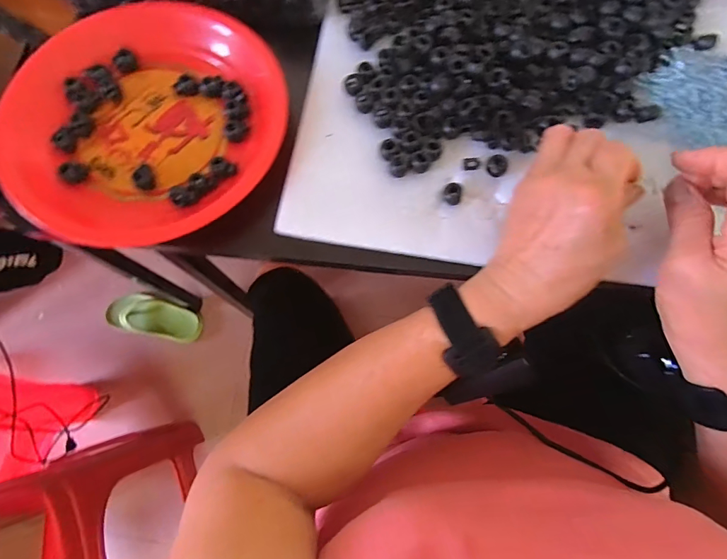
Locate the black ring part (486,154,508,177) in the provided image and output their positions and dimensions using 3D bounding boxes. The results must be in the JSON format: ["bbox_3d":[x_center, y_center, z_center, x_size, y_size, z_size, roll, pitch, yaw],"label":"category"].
[{"bbox_3d":[0.108,-0.092,0.325,0.016,0.009,0.014,34,77,9],"label":"black ring part"}]

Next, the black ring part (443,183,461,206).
[{"bbox_3d":[0.072,-0.069,0.323,0.014,0.009,0.016,2,74,0],"label":"black ring part"}]

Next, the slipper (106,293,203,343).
[{"bbox_3d":[-0.536,0.097,1.026,0.246,0.078,0.101,16,75,4],"label":"slipper"}]

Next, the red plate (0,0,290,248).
[{"bbox_3d":[-0.183,-0.136,0.343,0.221,0.037,0.216,0,74,0],"label":"red plate"}]

